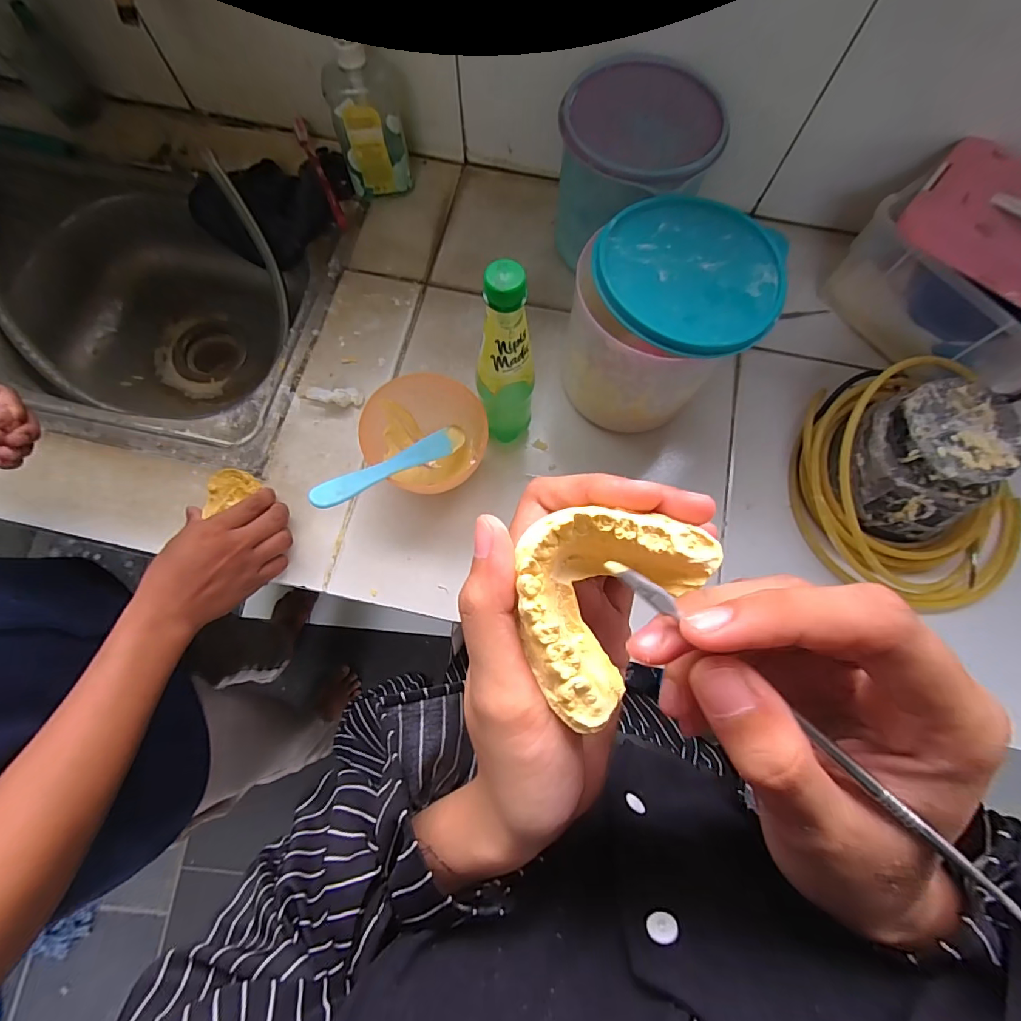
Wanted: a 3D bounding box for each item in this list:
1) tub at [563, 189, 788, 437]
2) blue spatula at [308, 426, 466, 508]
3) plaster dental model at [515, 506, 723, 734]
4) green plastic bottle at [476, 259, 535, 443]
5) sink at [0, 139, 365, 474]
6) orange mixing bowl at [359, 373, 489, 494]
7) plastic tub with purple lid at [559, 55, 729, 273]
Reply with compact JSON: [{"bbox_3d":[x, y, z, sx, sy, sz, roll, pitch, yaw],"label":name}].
[{"bbox_3d":[0.150,-0.184,0.468,0.157,0.162,0.169,0,74,-1],"label":"tub"},{"bbox_3d":[-0.105,-0.045,0.430,0.028,0.007,0.173,46,49,11],"label":"blue spatula"},{"bbox_3d":[0.026,0.025,0.143,0.050,0.022,0.067,36,77,9],"label":"plaster dental model"},{"bbox_3d":[-0.006,-0.124,0.419,0.053,0.220,0.048,35,76,8],"label":"green plastic bottle"},{"bbox_3d":[-0.604,-0.297,0.635,0.753,0.147,0.411,13,74,2],"label":"sink"},{"bbox_3d":[-0.082,-0.072,0.466,0.114,0.077,0.108,7,74,1],"label":"orange mixing bowl"},{"bbox_3d":[0.132,-0.370,0.522,0.154,0.154,0.170,-21,76,-7],"label":"plastic tub with purple lid"}]

